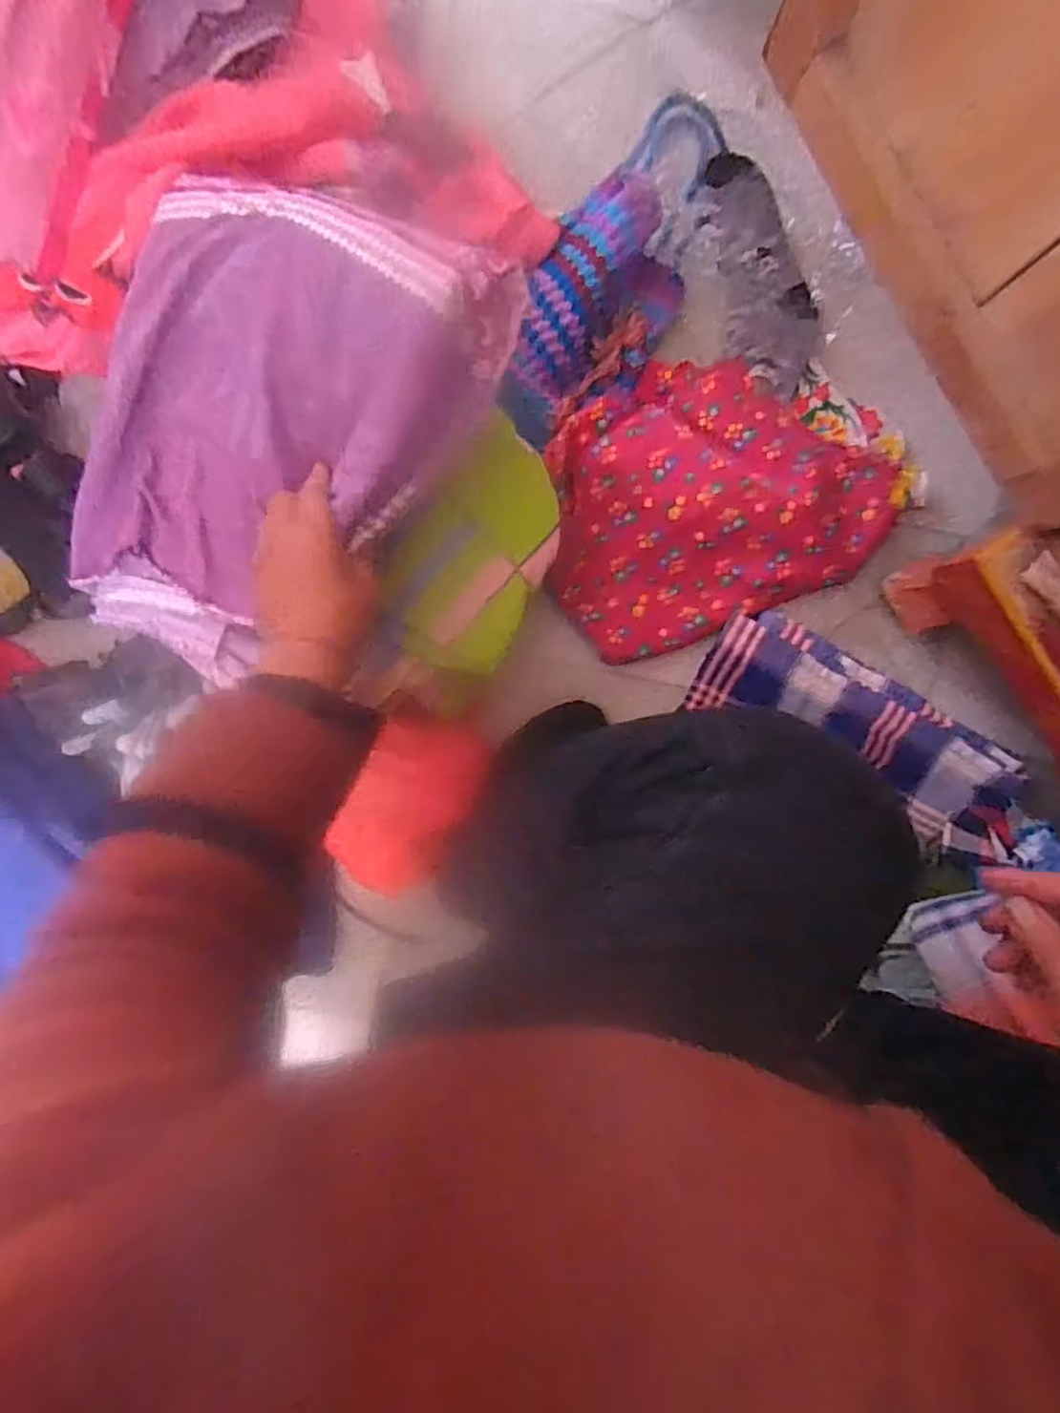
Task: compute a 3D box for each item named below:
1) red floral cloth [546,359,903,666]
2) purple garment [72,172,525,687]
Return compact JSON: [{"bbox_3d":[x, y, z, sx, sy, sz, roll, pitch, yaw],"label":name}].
[{"bbox_3d":[0.182,-0.203,0.633,0.339,0.059,0.241,-22,94,-1],"label":"red floral cloth"},{"bbox_3d":[-0.195,-0.185,0.482,0.264,0.122,0.333,26,92,-4],"label":"purple garment"}]

